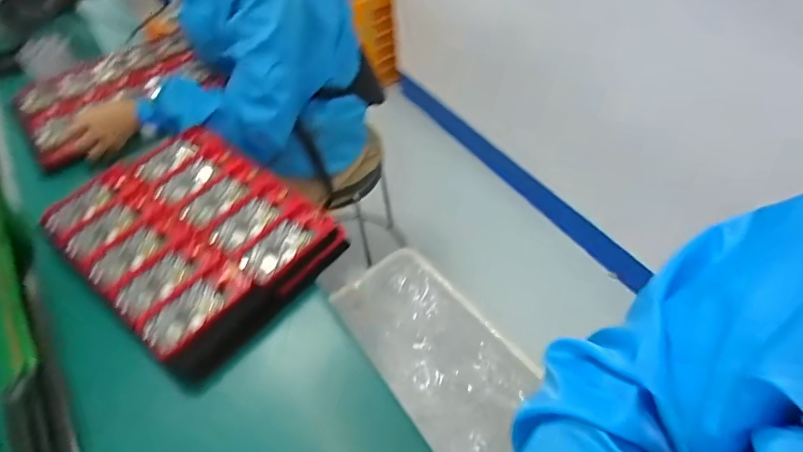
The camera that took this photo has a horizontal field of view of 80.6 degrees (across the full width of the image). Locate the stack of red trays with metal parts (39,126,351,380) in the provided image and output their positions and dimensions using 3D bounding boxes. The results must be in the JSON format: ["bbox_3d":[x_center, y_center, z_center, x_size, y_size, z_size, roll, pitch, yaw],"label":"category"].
[{"bbox_3d":[-0.282,0.003,0.633,0.349,0.051,0.268,36,62,27],"label":"stack of red trays with metal parts"}]

